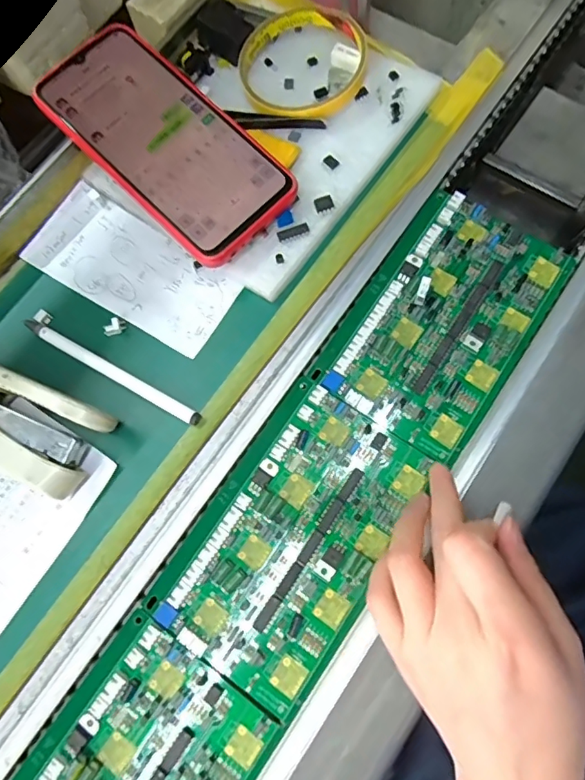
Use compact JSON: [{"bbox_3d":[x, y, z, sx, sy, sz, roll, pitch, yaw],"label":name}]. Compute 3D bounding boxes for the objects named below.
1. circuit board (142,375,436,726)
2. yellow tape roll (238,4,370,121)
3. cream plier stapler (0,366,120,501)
[{"bbox_3d":[0.001,0.079,0.278,0.093,0.011,0.153,33,78,6],"label":"circuit board"},{"bbox_3d":[0.007,-0.216,0.329,0.080,0.019,0.093,27,77,9],"label":"yellow tape roll"},{"bbox_3d":[-0.159,0.013,0.275,0.114,0.024,0.047,26,77,4],"label":"cream plier stapler"}]

